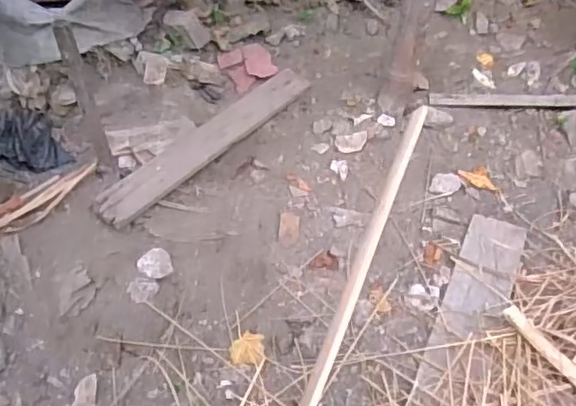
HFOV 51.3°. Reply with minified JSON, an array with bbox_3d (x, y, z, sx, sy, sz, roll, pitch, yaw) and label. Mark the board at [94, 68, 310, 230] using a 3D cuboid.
[{"bbox_3d":[-0.176,-0.138,1.319,0.094,0.026,0.571,38,59,19],"label":"board"}]

